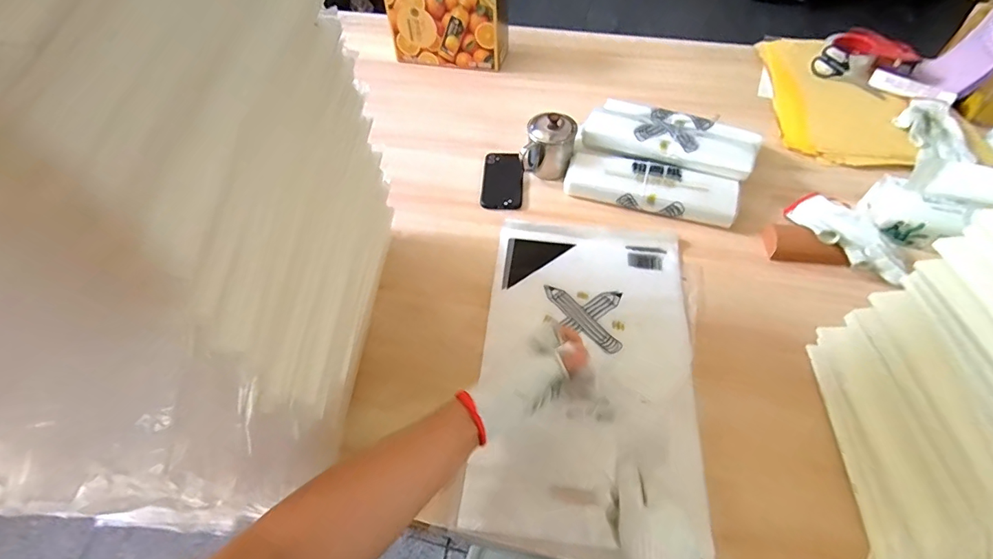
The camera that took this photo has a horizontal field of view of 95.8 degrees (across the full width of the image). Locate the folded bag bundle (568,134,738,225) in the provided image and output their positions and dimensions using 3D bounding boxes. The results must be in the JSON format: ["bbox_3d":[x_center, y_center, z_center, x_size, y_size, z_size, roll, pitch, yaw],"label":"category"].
[{"bbox_3d":[0.275,-0.169,0.809,0.296,0.043,0.096,17,56,14],"label":"folded bag bundle"}]

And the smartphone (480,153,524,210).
[{"bbox_3d":[0.013,-0.193,0.869,0.076,0.014,0.159,3,54,4],"label":"smartphone"}]

